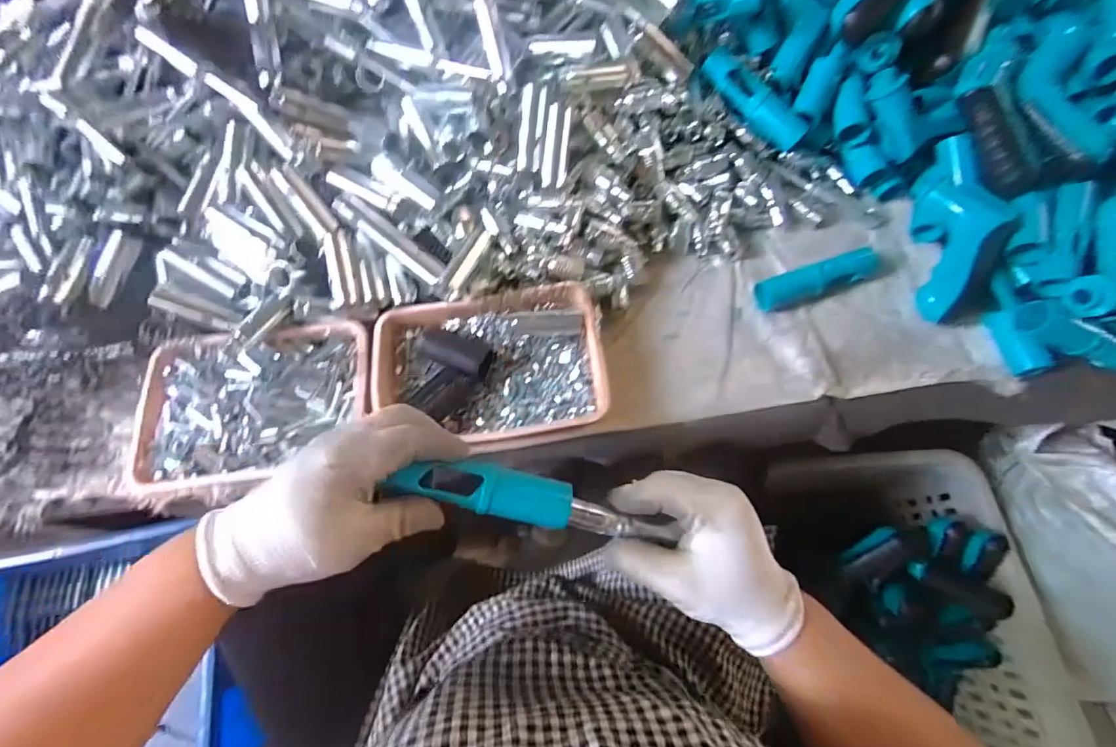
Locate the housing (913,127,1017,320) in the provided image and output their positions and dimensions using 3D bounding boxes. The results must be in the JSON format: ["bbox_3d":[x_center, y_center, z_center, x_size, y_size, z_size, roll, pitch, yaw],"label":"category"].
[{"bbox_3d":[0.387,-0.138,0.478,0.066,0.062,0.183,9,70,6],"label":"housing"}]

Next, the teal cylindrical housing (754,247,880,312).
[{"bbox_3d":[0.261,-0.095,0.488,0.137,0.026,0.031,-21,70,-6],"label":"teal cylindrical housing"}]

